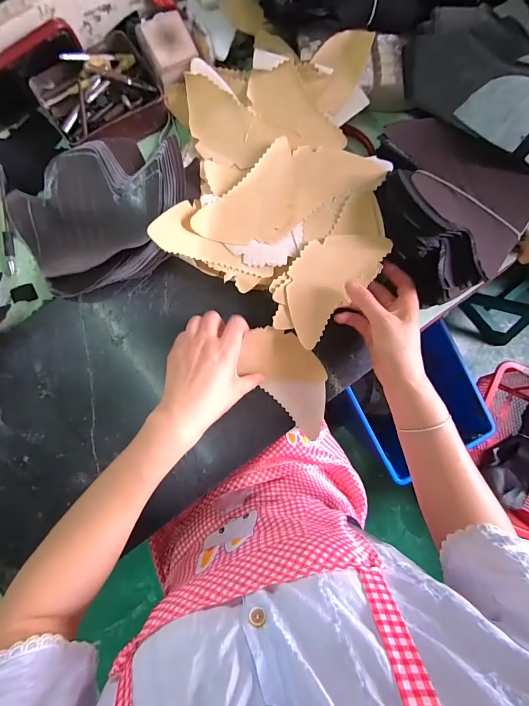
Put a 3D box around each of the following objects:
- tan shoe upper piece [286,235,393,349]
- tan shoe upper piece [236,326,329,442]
[{"bbox_3d":[0.072,-0.086,0.382,0.077,0.016,0.142,42,87,-2],"label":"tan shoe upper piece"},{"bbox_3d":[0.035,0.030,0.410,0.143,0.024,0.075,45,87,-1],"label":"tan shoe upper piece"}]

